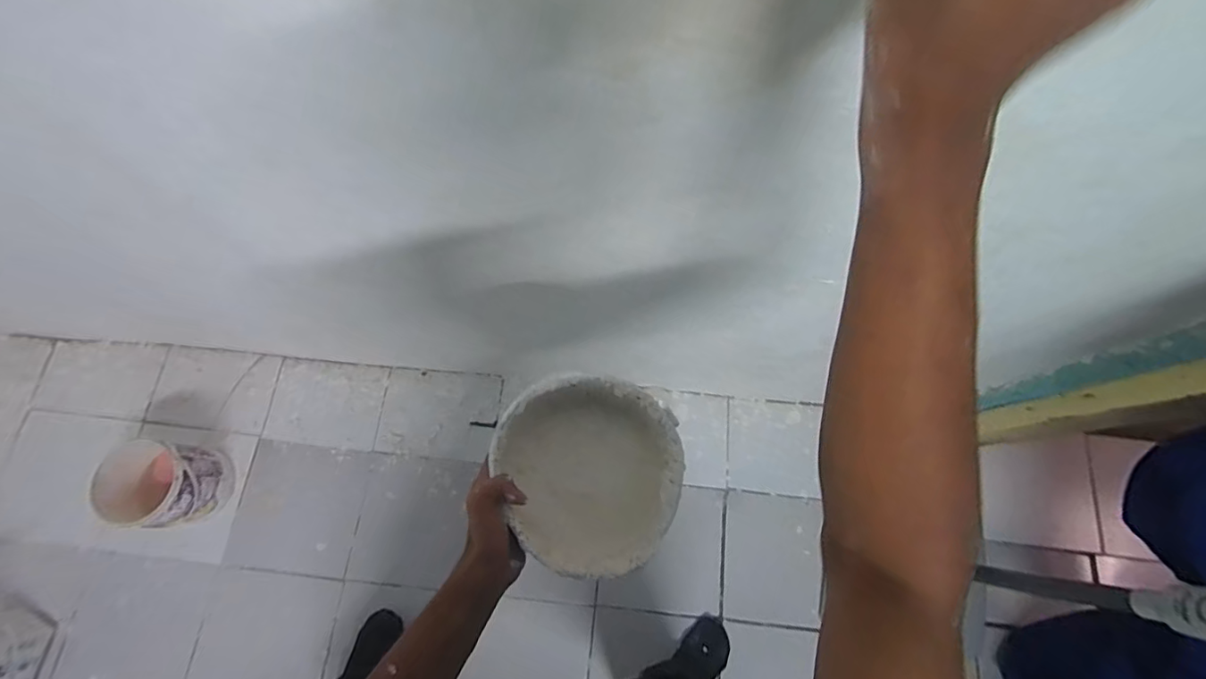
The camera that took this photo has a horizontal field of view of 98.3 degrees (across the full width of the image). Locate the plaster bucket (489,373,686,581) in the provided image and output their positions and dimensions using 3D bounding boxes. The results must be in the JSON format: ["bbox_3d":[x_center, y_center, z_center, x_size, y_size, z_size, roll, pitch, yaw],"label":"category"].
[{"bbox_3d":[-0.016,0.135,0.535,0.177,0.087,0.178,1,74,-2],"label":"plaster bucket"}]

